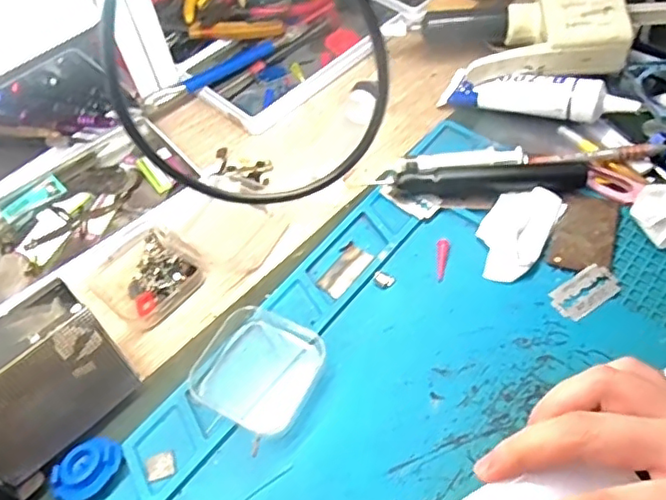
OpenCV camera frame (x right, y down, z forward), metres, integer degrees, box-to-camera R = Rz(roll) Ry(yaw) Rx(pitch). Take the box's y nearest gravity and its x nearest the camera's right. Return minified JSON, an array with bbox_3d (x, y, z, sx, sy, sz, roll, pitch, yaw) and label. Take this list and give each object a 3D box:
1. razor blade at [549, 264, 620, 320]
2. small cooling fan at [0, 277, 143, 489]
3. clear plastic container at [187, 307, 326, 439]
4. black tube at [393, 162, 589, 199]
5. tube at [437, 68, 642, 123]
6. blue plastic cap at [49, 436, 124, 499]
[{"bbox_3d":[0.150,0.025,0.355,0.041,0.004,0.023,-33,60,-11],"label":"razor blade"},{"bbox_3d":[-0.147,0.068,0.297,0.030,0.088,0.080,36,65,25],"label":"small cooling fan"},{"bbox_3d":[-0.041,0.067,0.334,0.061,0.014,0.062,24,61,19],"label":"clear plastic container"},{"bbox_3d":[0.106,-0.047,0.398,0.124,0.015,0.019,-3,56,2],"label":"black tube"},{"bbox_3d":[0.146,-0.113,0.428,0.129,0.026,0.028,14,58,13],"label":"tube"},{"bbox_3d":[-0.128,0.114,0.310,0.028,0.009,0.036,33,64,24],"label":"blue plastic cap"}]

